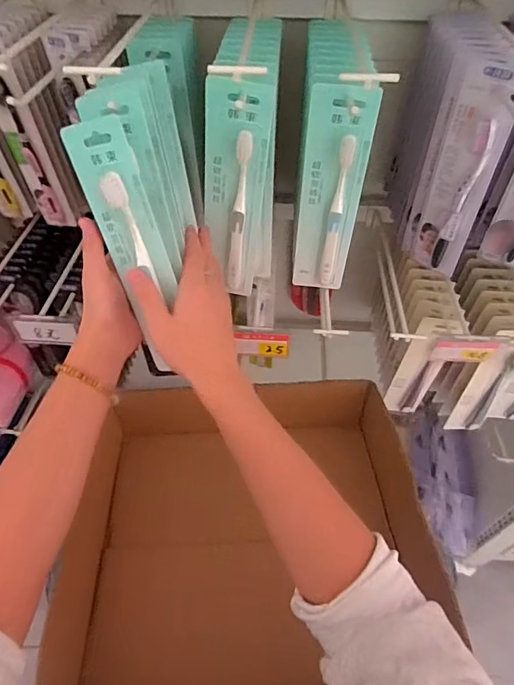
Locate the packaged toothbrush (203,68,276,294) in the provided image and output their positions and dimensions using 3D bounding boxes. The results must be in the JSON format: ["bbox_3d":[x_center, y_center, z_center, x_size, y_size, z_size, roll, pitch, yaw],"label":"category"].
[{"bbox_3d":[-0.024,-0.143,0.458,0.057,0.224,0.020,7,45,-1],"label":"packaged toothbrush"}]

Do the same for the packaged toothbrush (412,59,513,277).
[{"bbox_3d":[0.213,-0.168,0.474,0.025,0.228,0.062,-22,54,-17],"label":"packaged toothbrush"}]

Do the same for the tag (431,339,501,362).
[{"bbox_3d":[0.244,0.011,0.528,0.071,0.043,0.010,1,54,4],"label":"tag"}]

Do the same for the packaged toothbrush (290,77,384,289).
[{"bbox_3d":[0.074,-0.143,0.464,0.062,0.227,0.014,8,51,6],"label":"packaged toothbrush"}]

